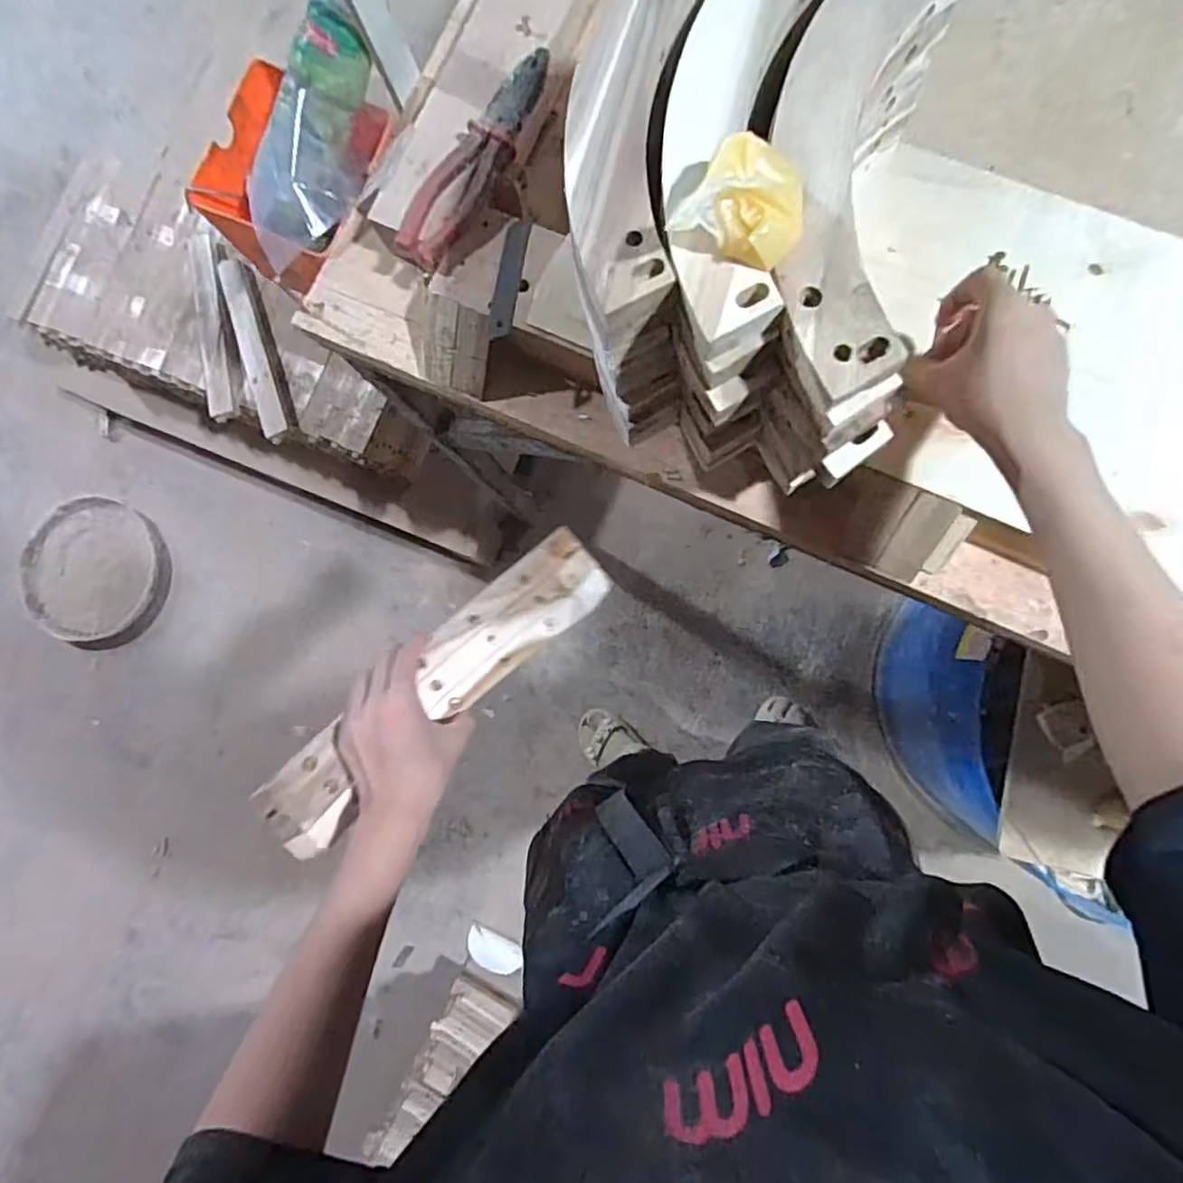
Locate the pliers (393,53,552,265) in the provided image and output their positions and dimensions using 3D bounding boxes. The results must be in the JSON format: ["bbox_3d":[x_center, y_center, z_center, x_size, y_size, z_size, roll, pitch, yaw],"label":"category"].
[{"bbox_3d":[-0.095,-0.338,0.513,0.059,0.019,0.179,32,88,9],"label":"pliers"}]

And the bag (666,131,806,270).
[{"bbox_3d":[0.072,-0.176,0.304,0.045,0.029,0.054,31,87,9],"label":"bag"}]

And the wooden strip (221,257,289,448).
[{"bbox_3d":[-0.558,-0.396,1.090,0.049,0.029,0.309,-17,82,4],"label":"wooden strip"}]

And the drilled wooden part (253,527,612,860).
[{"bbox_3d":[-0.110,0.067,0.486,0.287,0.061,0.069,-43,81,-10],"label":"drilled wooden part"}]

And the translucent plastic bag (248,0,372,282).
[{"bbox_3d":[-0.242,-0.386,0.577,0.085,0.065,0.208,29,110,9],"label":"translucent plastic bag"}]

